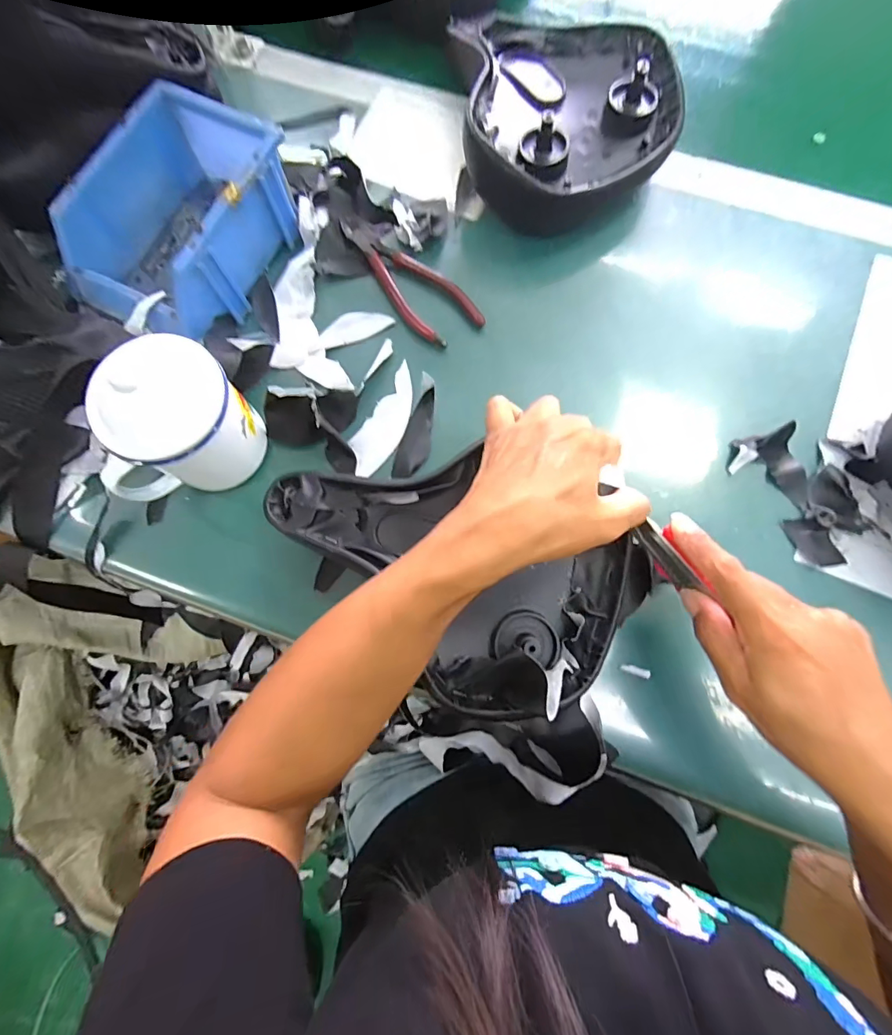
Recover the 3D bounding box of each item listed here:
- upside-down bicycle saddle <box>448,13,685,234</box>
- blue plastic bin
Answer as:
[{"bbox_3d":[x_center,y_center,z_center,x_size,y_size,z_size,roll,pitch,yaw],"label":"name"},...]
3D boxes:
[{"bbox_3d":[0.100,-0.348,0.385,0.181,0.059,0.208,-18,78,-3],"label":"upside-down bicycle saddle"},{"bbox_3d":[-0.214,-0.237,0.358,0.124,0.071,0.173,28,81,6],"label":"blue plastic bin"}]

